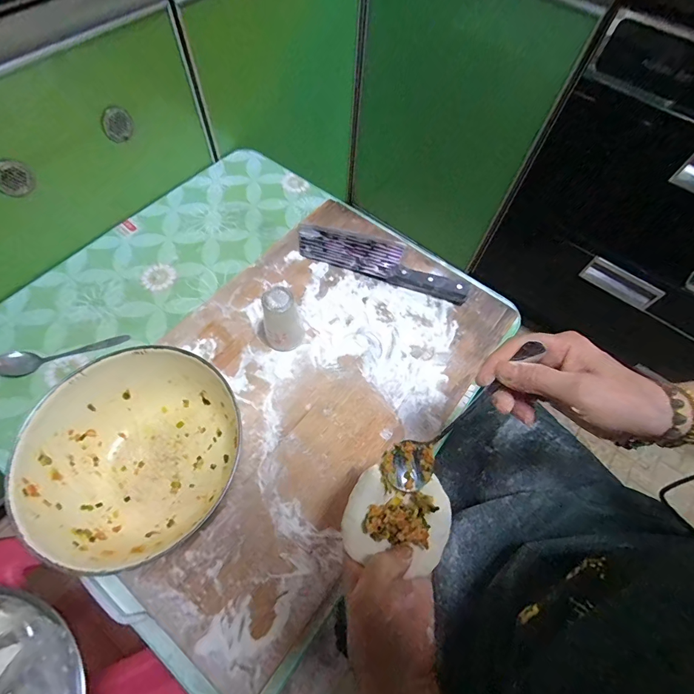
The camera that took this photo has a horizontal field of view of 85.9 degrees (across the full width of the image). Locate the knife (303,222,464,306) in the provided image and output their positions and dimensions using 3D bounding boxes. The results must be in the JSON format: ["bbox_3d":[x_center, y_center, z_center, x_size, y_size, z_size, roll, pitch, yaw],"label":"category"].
[{"bbox_3d":[0.052,-0.138,0.568,0.267,0.019,0.077,21,63,7],"label":"knife"}]

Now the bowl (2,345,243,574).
[{"bbox_3d":[-0.214,0.112,0.390,0.182,0.092,0.183,1,62,-3],"label":"bowl"}]

